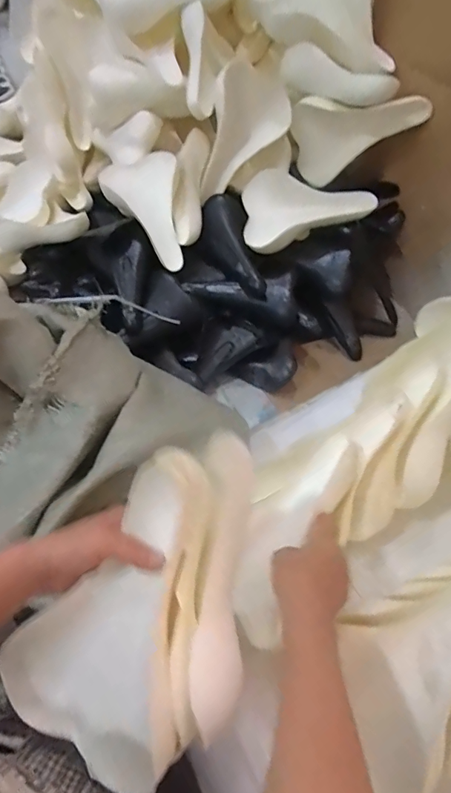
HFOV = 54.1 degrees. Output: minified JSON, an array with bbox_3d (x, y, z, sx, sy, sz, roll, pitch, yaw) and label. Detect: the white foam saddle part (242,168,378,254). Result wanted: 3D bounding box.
[{"bbox_3d":[0.162,-0.395,0.925,0.259,0.085,0.163,-8,55,-7],"label":"white foam saddle part"}]

